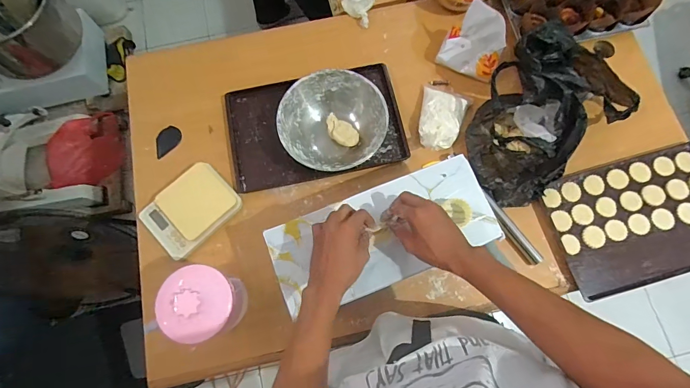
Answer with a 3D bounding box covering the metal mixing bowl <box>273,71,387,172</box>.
[{"bbox_3d":[-0.026,-0.145,0.775,0.205,0.085,0.204,0,75,1],"label":"metal mixing bowl"}]

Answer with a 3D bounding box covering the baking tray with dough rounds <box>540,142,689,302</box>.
[{"bbox_3d":[0.605,0.049,0.748,0.364,0.029,0.247,-17,75,-4],"label":"baking tray with dough rounds"}]

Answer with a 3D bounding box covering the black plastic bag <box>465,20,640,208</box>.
[{"bbox_3d":[0.401,-0.168,0.729,0.353,0.161,0.238,-41,78,-10],"label":"black plastic bag"}]

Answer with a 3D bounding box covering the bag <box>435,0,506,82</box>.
[{"bbox_3d":[0.283,-0.327,0.793,0.130,0.119,0.083,30,77,9],"label":"bag"}]

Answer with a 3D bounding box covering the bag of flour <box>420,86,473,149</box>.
[{"bbox_3d":[0.216,-0.168,0.800,0.101,0.038,0.145,10,75,4],"label":"bag of flour"}]

